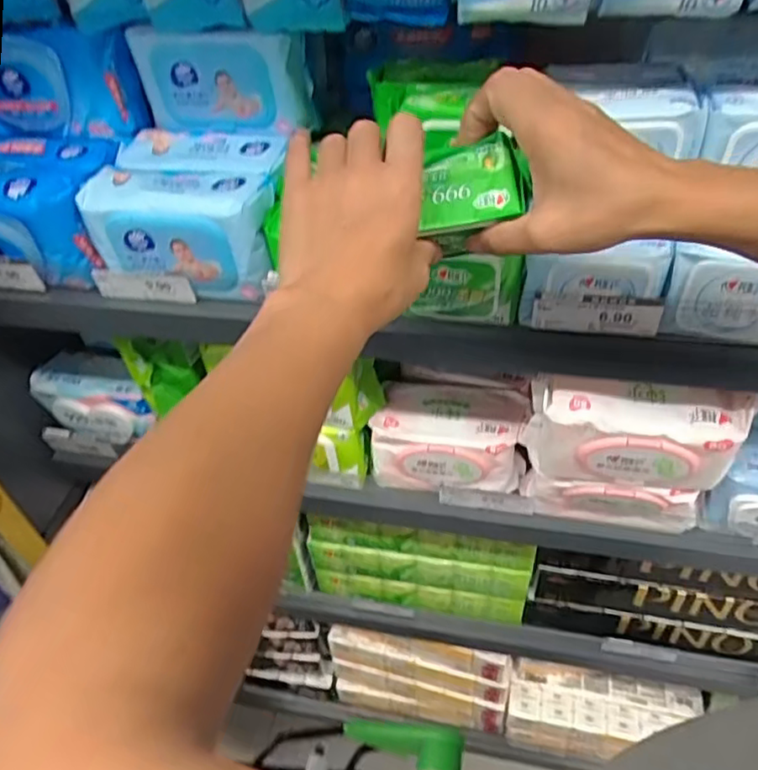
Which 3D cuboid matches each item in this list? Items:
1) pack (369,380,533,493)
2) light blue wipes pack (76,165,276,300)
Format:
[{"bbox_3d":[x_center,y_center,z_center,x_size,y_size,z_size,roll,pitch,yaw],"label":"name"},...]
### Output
[{"bbox_3d":[0.082,0.061,0.738,0.177,0.098,0.092,5,45,11],"label":"pack"},{"bbox_3d":[-0.177,-0.145,0.580,0.169,0.099,0.068,6,45,12],"label":"light blue wipes pack"}]

